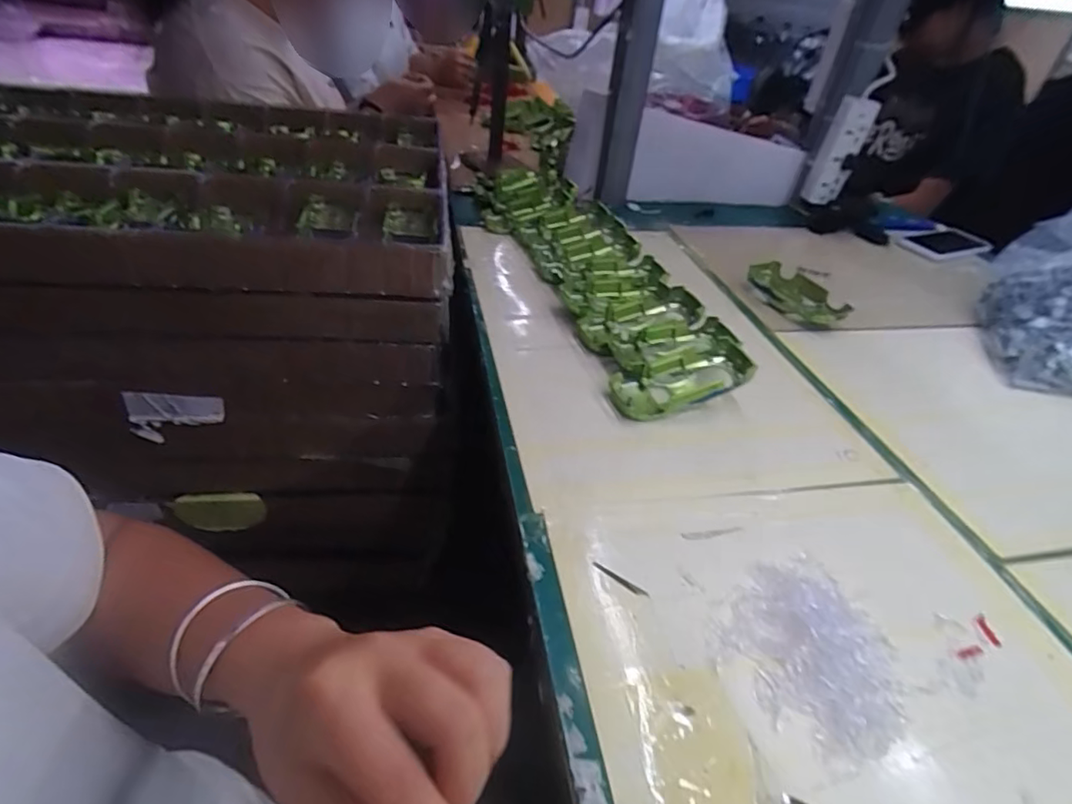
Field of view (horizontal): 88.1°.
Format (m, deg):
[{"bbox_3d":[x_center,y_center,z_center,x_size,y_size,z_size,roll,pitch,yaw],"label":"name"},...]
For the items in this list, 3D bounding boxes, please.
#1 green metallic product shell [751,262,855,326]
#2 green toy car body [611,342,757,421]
[{"bbox_3d":[0.326,-0.131,0.701,0.061,0.032,0.130,-14,43,-24],"label":"green metallic product shell"},{"bbox_3d":[0.135,-0.019,0.520,0.131,0.039,0.056,-6,40,-16],"label":"green toy car body"}]

